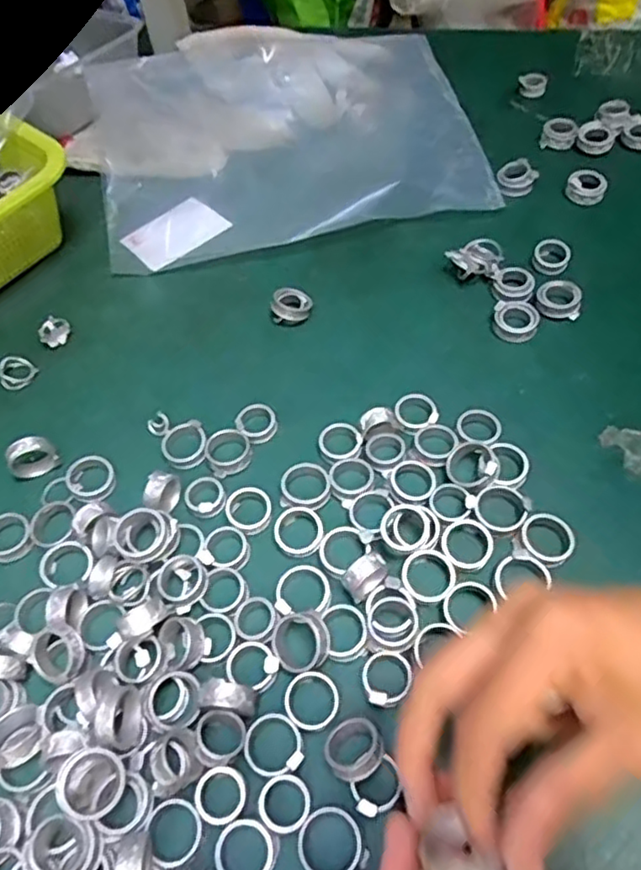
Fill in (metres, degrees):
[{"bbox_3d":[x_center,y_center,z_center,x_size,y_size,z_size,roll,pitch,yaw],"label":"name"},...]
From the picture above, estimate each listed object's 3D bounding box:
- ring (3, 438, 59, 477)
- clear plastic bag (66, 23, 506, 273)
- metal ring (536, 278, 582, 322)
[{"bbox_3d":[-0.171,0.013,0.378,0.028,0.023,0.012,-29,59,-15],"label":"ring"},{"bbox_3d":[-0.041,-0.249,0.519,0.314,0.047,0.236,-9,56,-3],"label":"clear plastic bag"},{"bbox_3d":[0.157,-0.090,0.422,0.028,0.012,0.025,12,58,11],"label":"metal ring"}]

